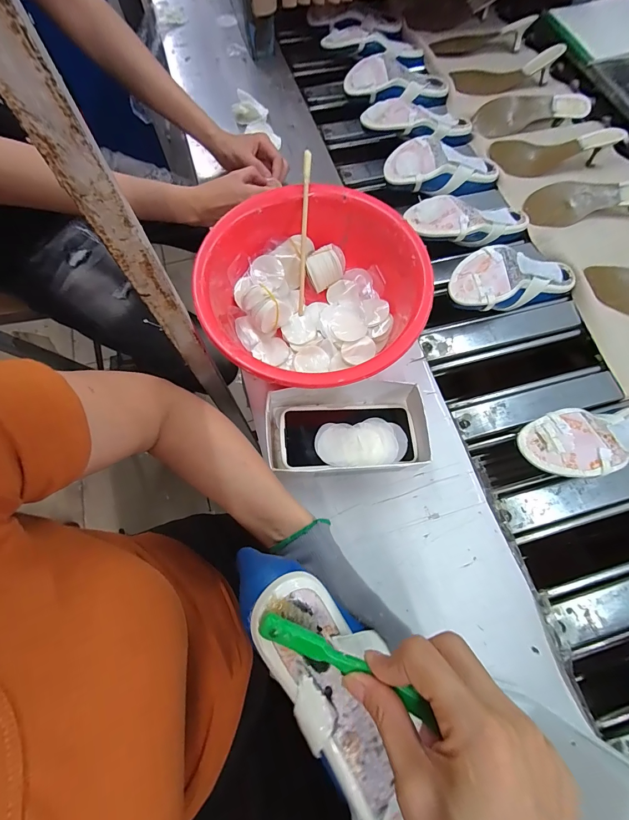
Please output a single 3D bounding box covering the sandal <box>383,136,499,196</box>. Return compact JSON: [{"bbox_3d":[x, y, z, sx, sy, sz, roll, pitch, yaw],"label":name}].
[{"bbox_3d":[0.236,-0.437,0.652,0.227,0.050,0.084,-7,70,-17],"label":"sandal"}]

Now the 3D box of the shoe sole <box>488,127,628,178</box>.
[{"bbox_3d":[0.458,-0.501,0.685,0.233,0.045,0.072,-4,70,-1],"label":"shoe sole"}]

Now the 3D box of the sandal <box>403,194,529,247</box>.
[{"bbox_3d":[0.271,-0.319,0.601,0.222,0.047,0.085,-8,70,-16],"label":"sandal"}]

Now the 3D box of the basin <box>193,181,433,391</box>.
[{"bbox_3d":[-0.004,-0.144,0.470,0.269,0.096,0.274,0,70,0],"label":"basin"}]

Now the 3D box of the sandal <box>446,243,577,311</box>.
[{"bbox_3d":[0.315,-0.205,0.565,0.231,0.058,0.089,-9,70,-17],"label":"sandal"}]

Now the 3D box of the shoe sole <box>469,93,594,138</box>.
[{"bbox_3d":[0.452,-0.627,0.751,0.240,0.029,0.068,-12,71,-4],"label":"shoe sole"}]

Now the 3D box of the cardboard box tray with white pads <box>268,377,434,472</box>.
[{"bbox_3d":[0.039,0.022,0.446,0.196,0.050,0.116,-2,70,0],"label":"cardboard box tray with white pads"}]

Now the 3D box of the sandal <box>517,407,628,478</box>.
[{"bbox_3d":[0.366,0.043,0.471,0.212,0.064,0.084,-8,71,-3],"label":"sandal"}]

